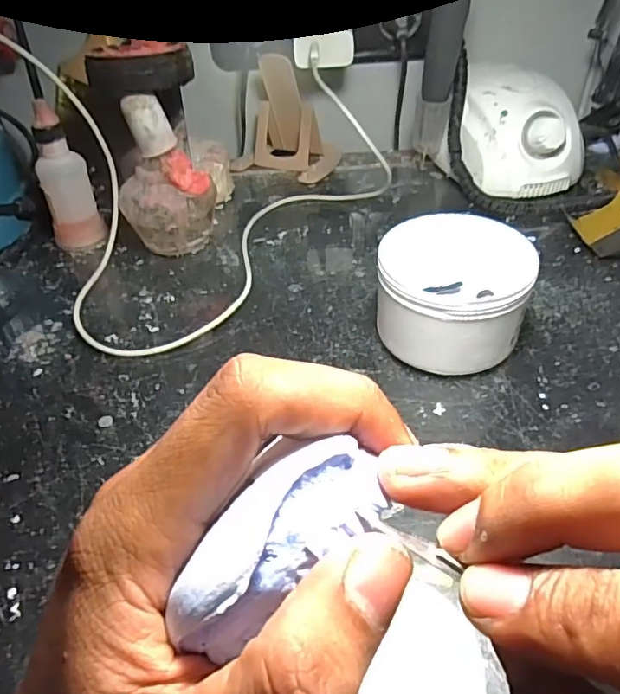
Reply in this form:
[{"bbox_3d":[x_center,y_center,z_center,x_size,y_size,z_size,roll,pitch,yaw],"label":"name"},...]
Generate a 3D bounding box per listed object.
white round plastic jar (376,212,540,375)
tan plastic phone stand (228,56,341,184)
[{"bbox_3d":[0.088,-0.031,0.353,0.089,0.066,0.083,-2,43,2],"label":"white round plastic jar"},{"bbox_3d":[-0.018,-0.225,0.546,0.087,0.097,0.082,17,47,21],"label":"tan plastic phone stand"}]

